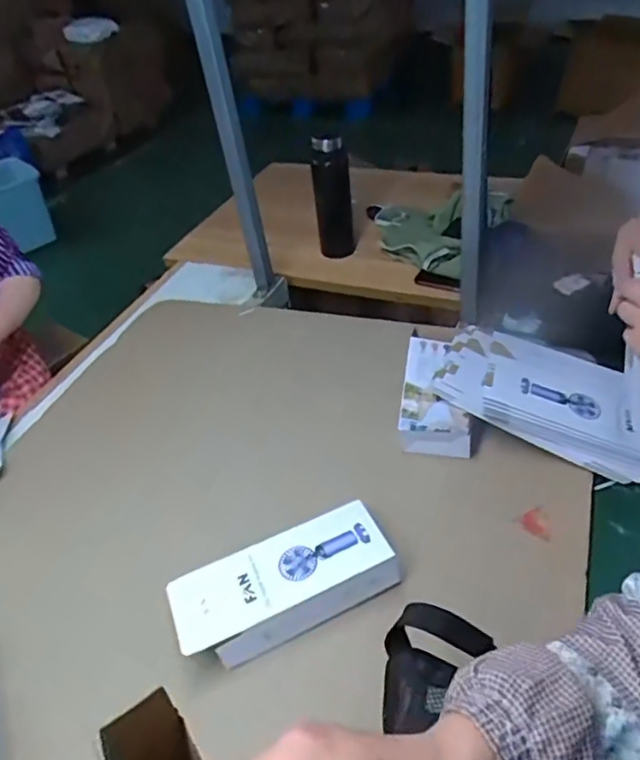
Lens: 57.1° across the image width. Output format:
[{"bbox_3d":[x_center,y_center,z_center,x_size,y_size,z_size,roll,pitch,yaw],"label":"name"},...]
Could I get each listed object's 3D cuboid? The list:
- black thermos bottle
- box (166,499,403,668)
[{"bbox_3d":[0.029,-0.391,1.289,0.081,0.264,0.065,-2,40,4],"label":"black thermos bottle"},{"bbox_3d":[-0.042,0.240,0.696,0.257,0.049,0.109,-19,42,-16],"label":"box"}]

